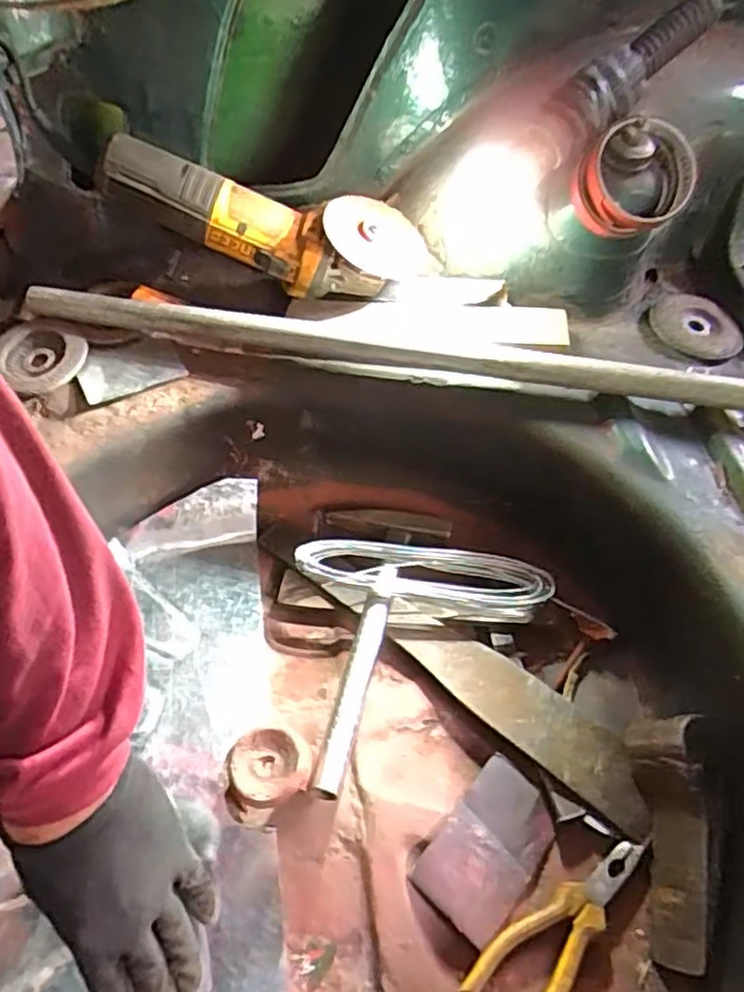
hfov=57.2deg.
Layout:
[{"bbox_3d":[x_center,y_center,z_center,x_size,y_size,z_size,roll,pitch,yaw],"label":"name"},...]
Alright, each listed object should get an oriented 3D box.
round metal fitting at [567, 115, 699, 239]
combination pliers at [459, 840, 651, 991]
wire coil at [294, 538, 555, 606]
[{"bbox_3d":[0.206,-0.248,0.533,0.095,0.070,0.050,-1,54,4],"label":"round metal fitting"},{"bbox_3d":[0.131,0.294,0.465,0.156,0.011,0.047,-36,59,-19],"label":"combination pliers"},{"bbox_3d":[0.046,0.070,0.607,0.220,0.028,0.048,4,55,8],"label":"wire coil"}]

